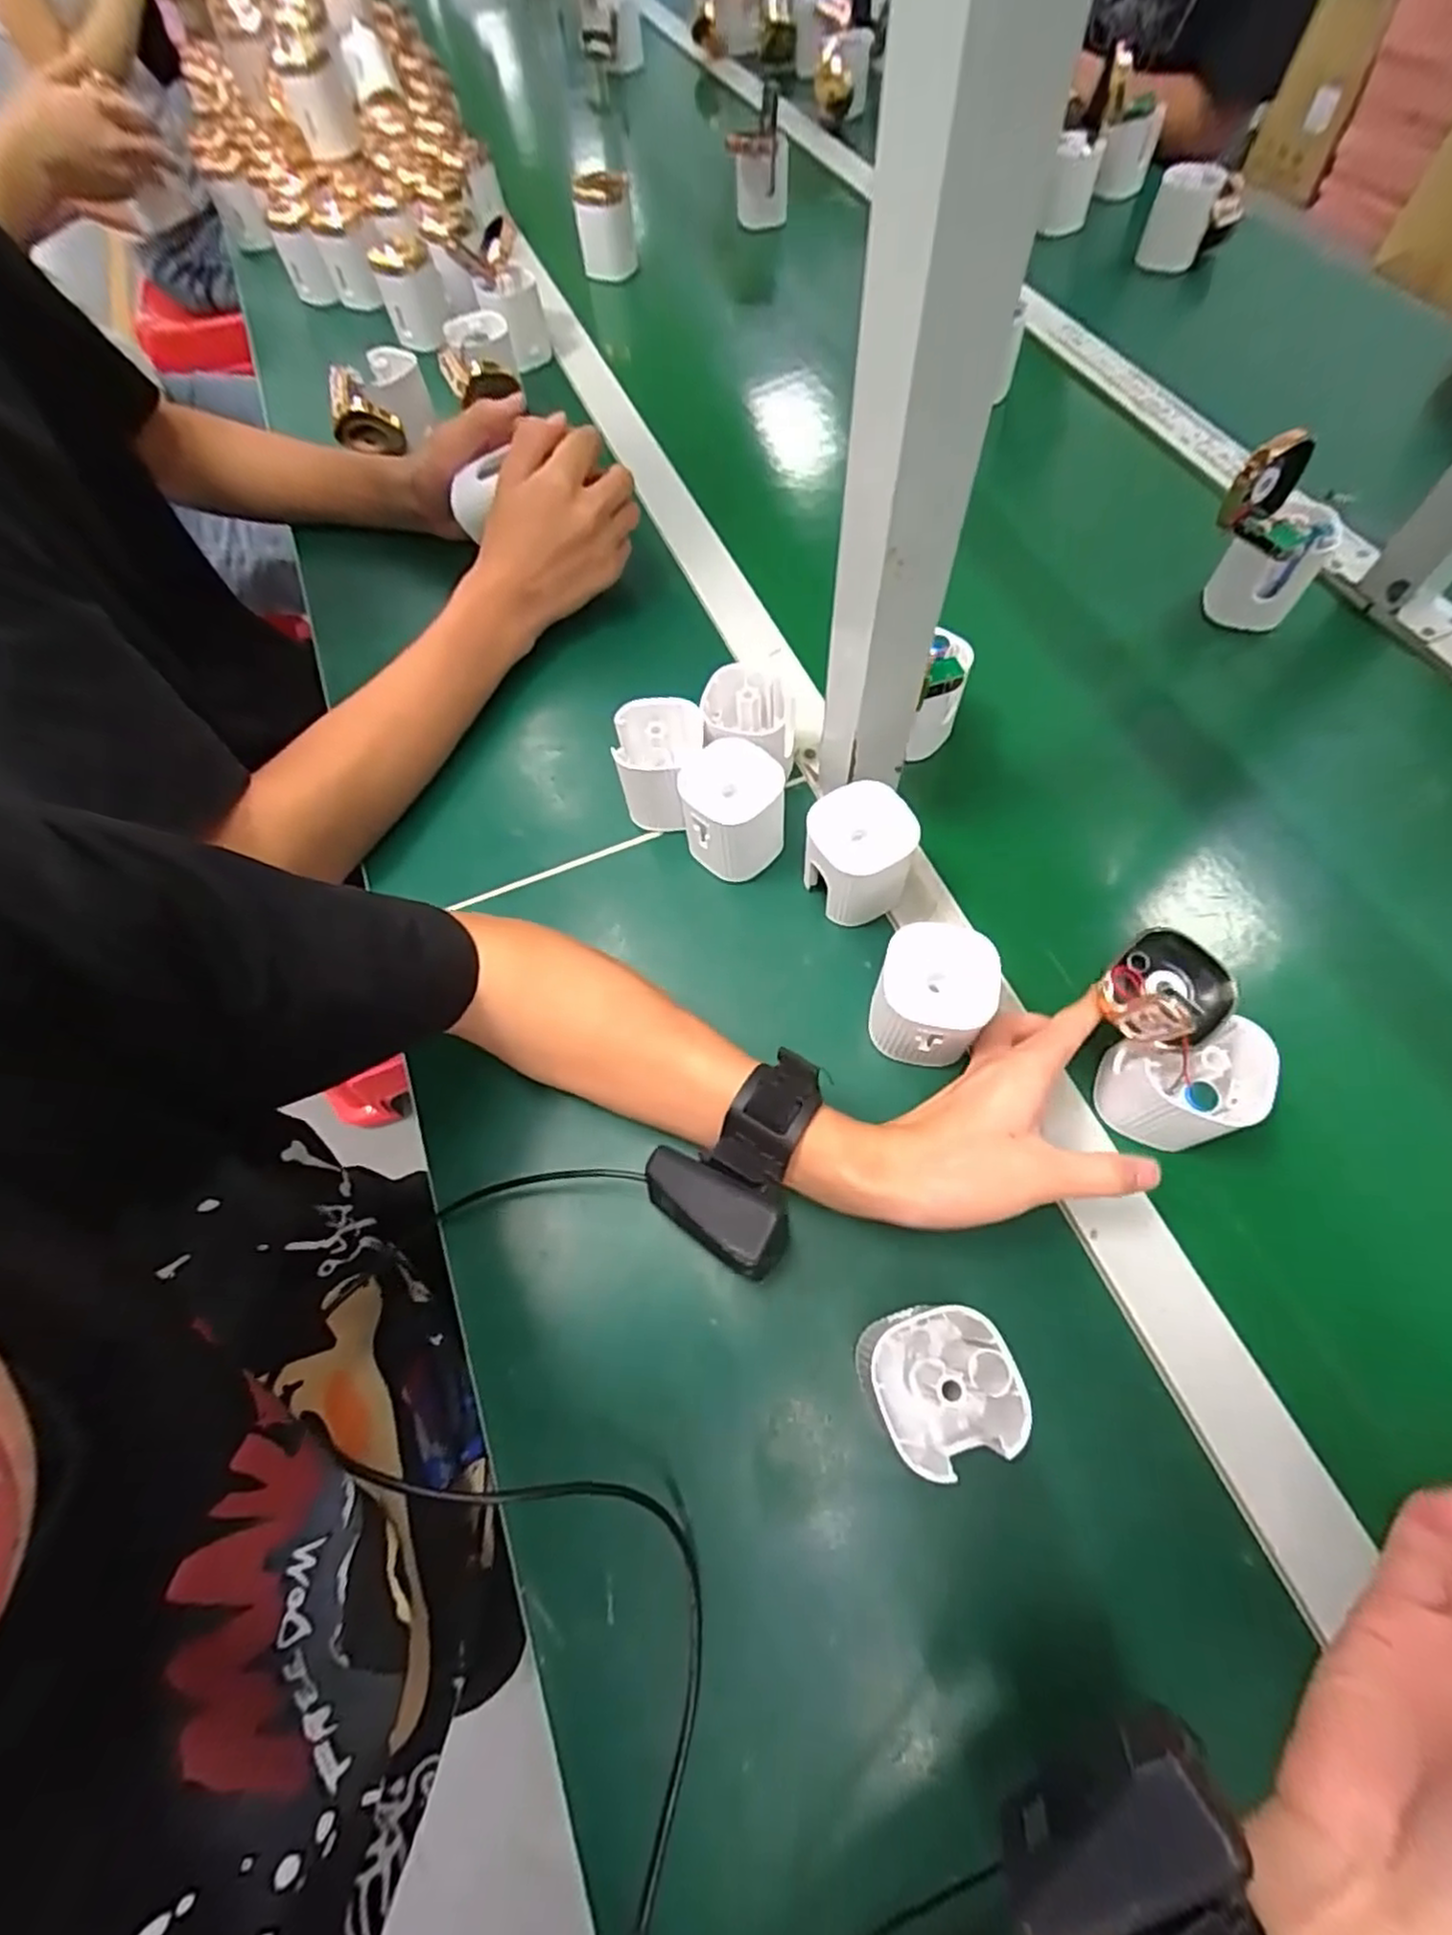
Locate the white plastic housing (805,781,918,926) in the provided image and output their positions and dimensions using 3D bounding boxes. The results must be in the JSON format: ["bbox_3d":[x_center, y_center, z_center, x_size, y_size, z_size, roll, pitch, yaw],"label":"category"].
[{"bbox_3d":[0.075,-0.061,0.410,0.058,0.069,0.055,7,65,7],"label":"white plastic housing"}]

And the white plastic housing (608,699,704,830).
[{"bbox_3d":[-0.040,-0.126,0.444,0.053,0.061,0.053,-1,64,3],"label":"white plastic housing"}]

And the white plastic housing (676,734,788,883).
[{"bbox_3d":[0.005,-0.091,0.429,0.059,0.067,0.062,0,64,4],"label":"white plastic housing"}]

